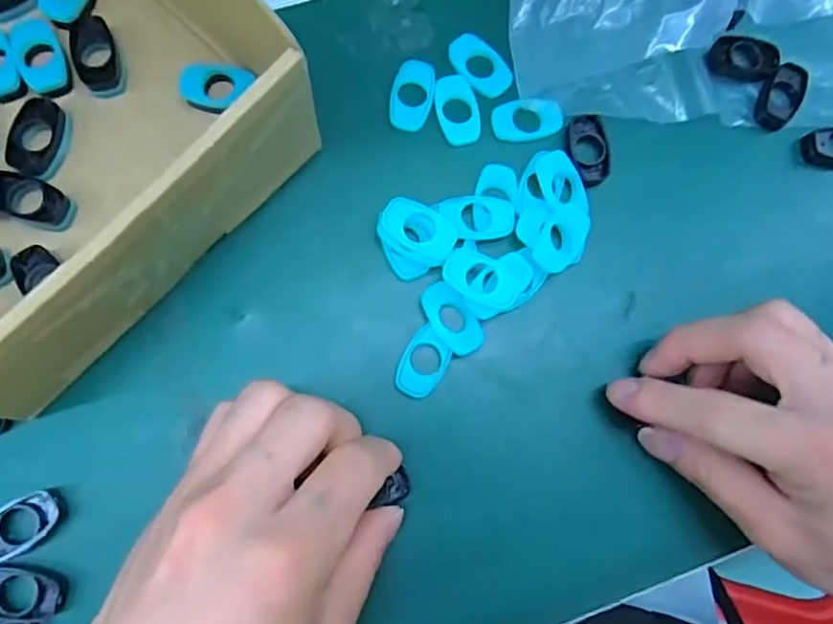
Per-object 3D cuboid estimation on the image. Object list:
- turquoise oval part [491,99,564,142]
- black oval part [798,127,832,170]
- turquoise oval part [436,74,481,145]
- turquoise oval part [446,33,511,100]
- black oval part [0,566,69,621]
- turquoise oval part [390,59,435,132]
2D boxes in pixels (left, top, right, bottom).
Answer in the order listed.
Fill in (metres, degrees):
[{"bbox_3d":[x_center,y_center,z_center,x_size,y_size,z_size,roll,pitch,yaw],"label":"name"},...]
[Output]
[{"bbox_3d":[0.051,-0.088,0.277,0.032,0.004,0.019,-9,83,-6],"label":"turquoise oval part"},{"bbox_3d":[0.200,-0.078,0.287,0.033,0.008,0.018,-3,82,-5],"label":"black oval part"},{"bbox_3d":[0.019,-0.093,0.277,0.019,0.004,0.033,-8,83,-6],"label":"turquoise oval part"},{"bbox_3d":[0.030,-0.115,0.282,0.019,0.004,0.033,-41,87,-9],"label":"turquoise oval part"},{"bbox_3d":[-0.149,0.106,0.227,0.032,0.005,0.016,11,81,-3],"label":"black oval part"},{"bbox_3d":[-0.002,-0.099,0.277,0.018,0.006,0.032,13,81,-3],"label":"turquoise oval part"}]

